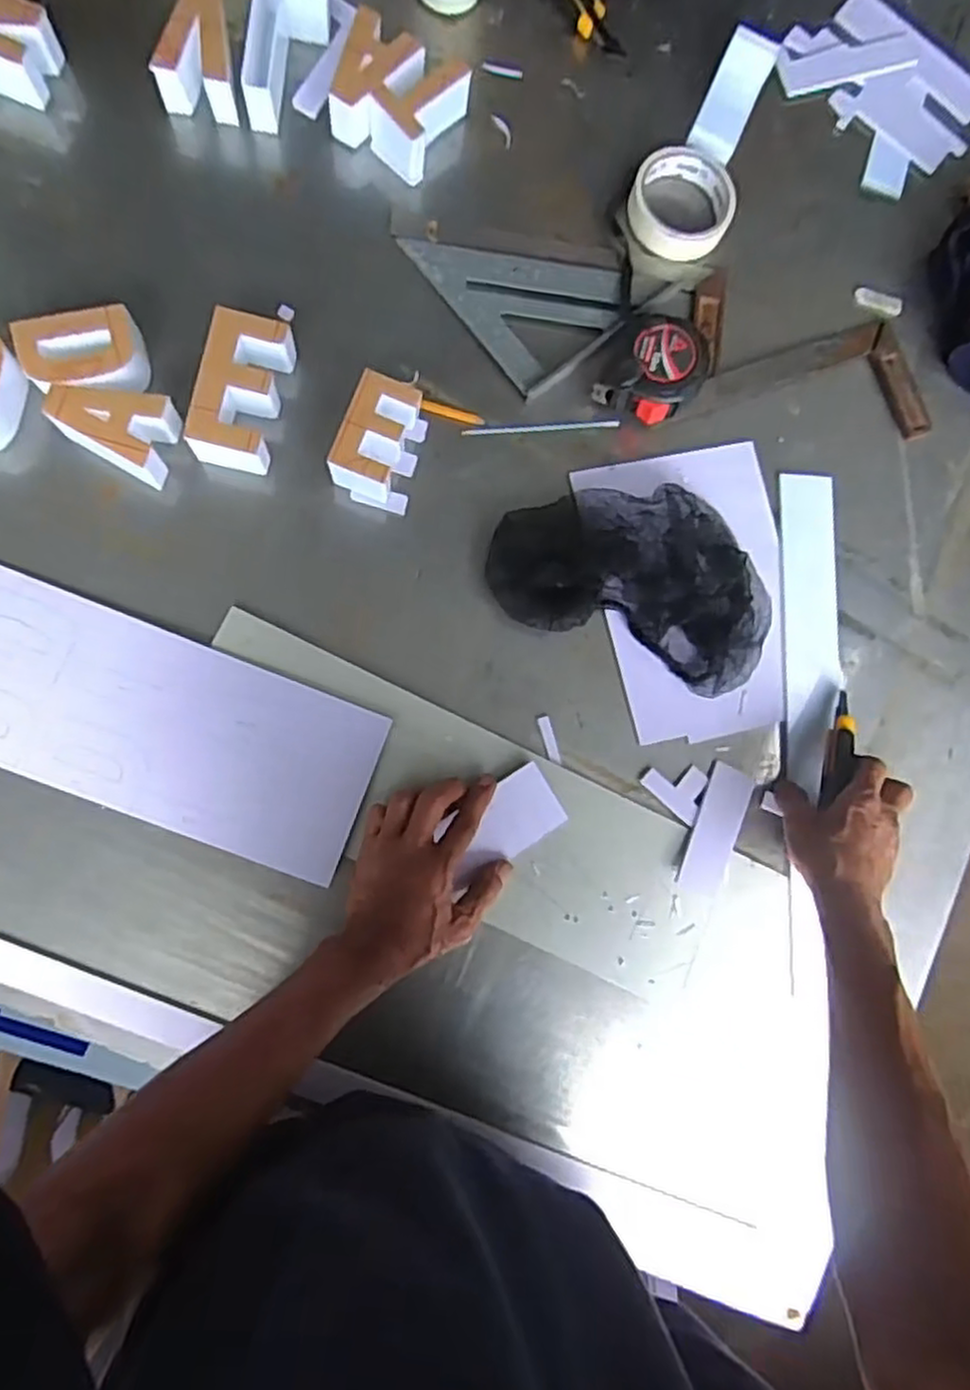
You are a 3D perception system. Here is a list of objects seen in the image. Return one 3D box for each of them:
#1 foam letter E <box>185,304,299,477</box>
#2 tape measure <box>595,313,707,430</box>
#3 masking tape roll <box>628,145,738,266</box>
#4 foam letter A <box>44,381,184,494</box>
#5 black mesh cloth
[{"bbox_3d":[-0.192,-0.238,0.575,0.059,0.045,0.116,14,83,-6],"label":"foam letter E"},{"bbox_3d":[0.143,-0.280,0.618,0.081,0.038,0.084,1,85,-7],"label":"tape measure"},{"bbox_3d":[0.176,-0.438,0.642,0.092,0.019,0.096,1,85,-7],"label":"masking tape roll"},{"bbox_3d":[-0.284,-0.206,0.557,0.087,0.038,0.061,22,83,-5],"label":"foam letter A"},{"bbox_3d":[0.130,-0.103,0.603,0.239,0.039,0.144,22,83,-5],"label":"black mesh cloth"}]

